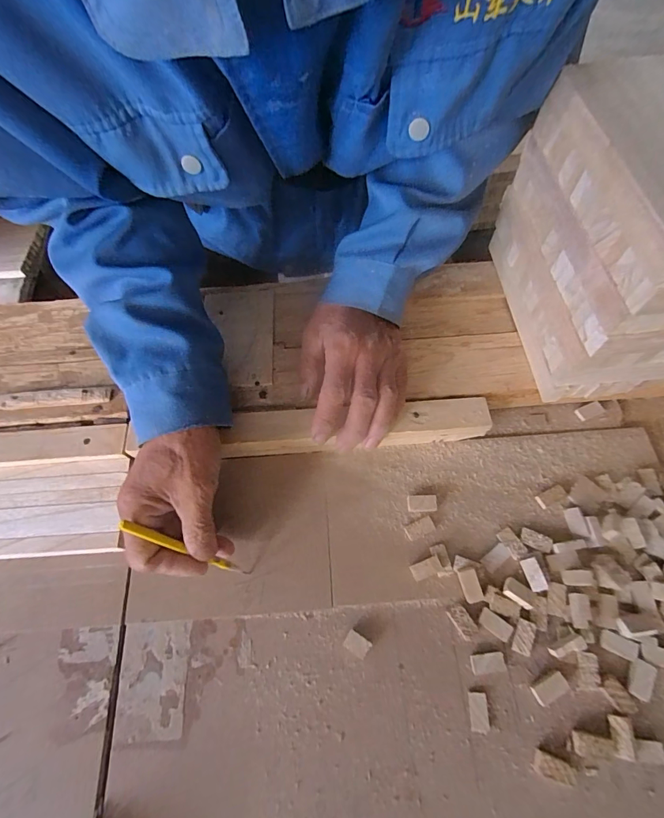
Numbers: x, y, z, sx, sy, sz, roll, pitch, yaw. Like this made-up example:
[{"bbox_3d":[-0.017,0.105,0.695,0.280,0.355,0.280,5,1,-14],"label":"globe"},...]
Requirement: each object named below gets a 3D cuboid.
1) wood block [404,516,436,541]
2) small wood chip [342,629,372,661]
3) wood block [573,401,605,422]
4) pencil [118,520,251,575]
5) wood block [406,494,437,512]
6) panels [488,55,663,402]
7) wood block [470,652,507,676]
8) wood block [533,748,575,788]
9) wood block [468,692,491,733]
[{"bbox_3d":[0.081,0.110,0.371,0.026,0.004,0.015,-23,66,-8],"label":"wood block"},{"bbox_3d":[0.021,0.195,0.334,0.019,0.010,0.015,27,69,14],"label":"small wood chip"},{"bbox_3d":[0.266,0.002,0.417,0.029,0.005,0.014,-22,66,-8],"label":"wood block"},{"bbox_3d":[-0.110,0.113,0.319,0.007,0.123,0.006,4,61,47],"label":"pencil"},{"bbox_3d":[0.083,0.089,0.377,0.027,0.011,0.015,-3,65,1],"label":"wood block"},{"bbox_3d":[0.296,-0.147,0.356,0.213,0.197,0.206,-6,65,0],"label":"panels"},{"bbox_3d":[0.127,0.207,0.327,0.026,0.006,0.015,-9,65,-2],"label":"wood block"},{"bbox_3d":[0.164,0.265,0.297,0.027,0.009,0.014,17,67,10],"label":"wood block"},{"bbox_3d":[0.115,0.238,0.316,0.015,0.004,0.026,1,65,3],"label":"wood block"}]

